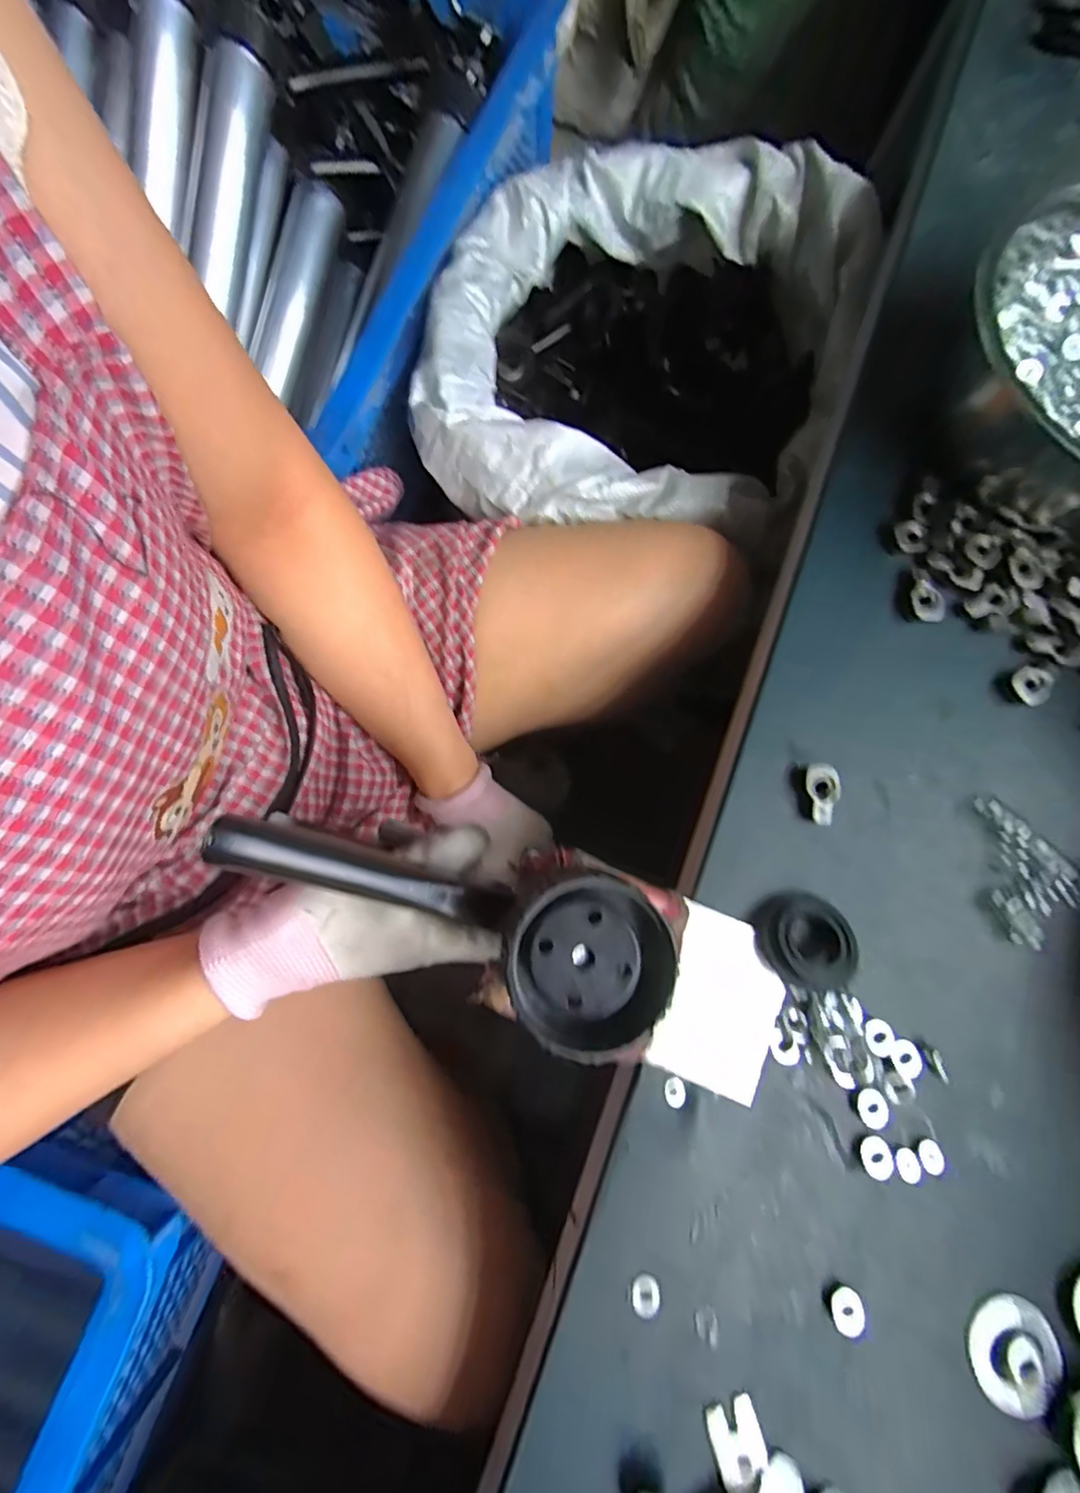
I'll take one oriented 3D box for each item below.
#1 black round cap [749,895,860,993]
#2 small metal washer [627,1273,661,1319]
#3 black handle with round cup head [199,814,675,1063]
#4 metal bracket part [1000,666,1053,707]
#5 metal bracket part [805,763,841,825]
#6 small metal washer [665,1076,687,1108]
[{"bbox_3d":[0.126,0.093,0.262,0.041,0.017,0.042,0,78,-1],"label":"black round cap"},{"bbox_3d":[0.046,0.240,0.239,0.013,0.004,0.014,0,78,-1],"label":"small metal washer"},{"bbox_3d":[-0.033,0.065,0.222,0.174,0.060,0.066,20,78,1],"label":"black handle with round cup head"},{"bbox_3d":[0.262,-0.032,0.294,0.022,0.006,0.020,-31,80,-7],"label":"metal bracket part"},{"bbox_3d":[0.144,0.025,0.281,0.016,0.009,0.030,1,78,-1],"label":"metal bracket part"},{"bbox_3d":[0.063,0.161,0.256,0.010,0.004,0.012,-15,79,-5],"label":"small metal washer"}]

